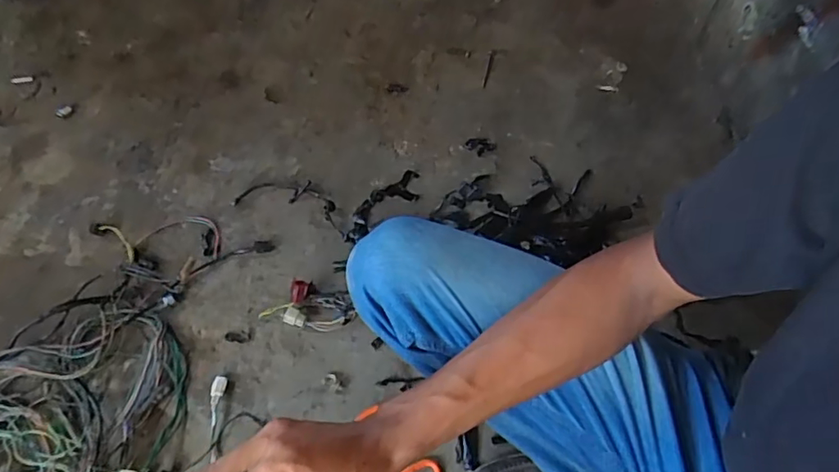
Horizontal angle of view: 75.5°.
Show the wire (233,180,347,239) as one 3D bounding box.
[{"bbox_3d":[-0.217,-0.061,0.958,0.213,0.018,0.081,18,58,9],"label":"wire"}]

